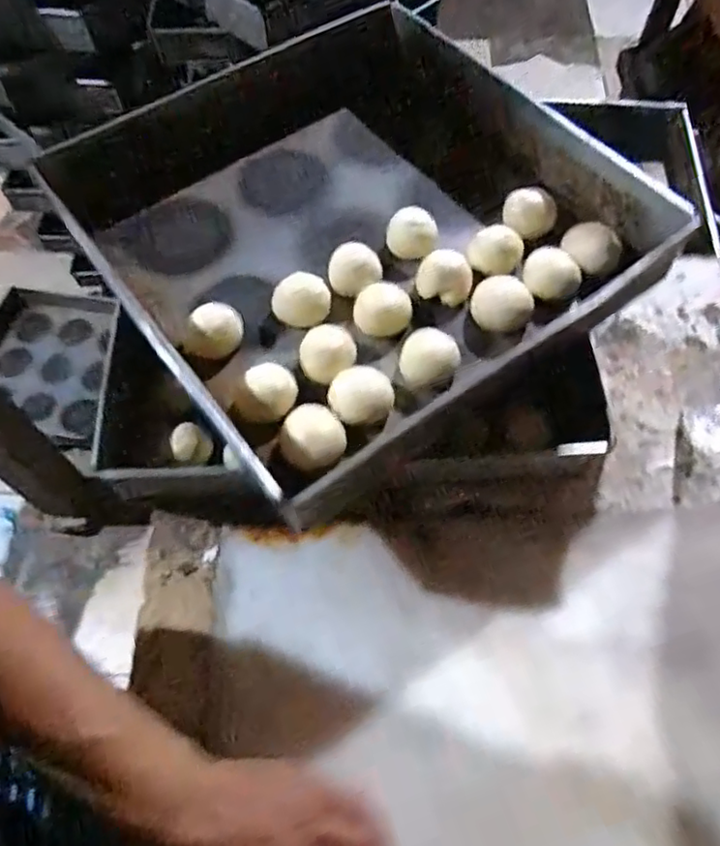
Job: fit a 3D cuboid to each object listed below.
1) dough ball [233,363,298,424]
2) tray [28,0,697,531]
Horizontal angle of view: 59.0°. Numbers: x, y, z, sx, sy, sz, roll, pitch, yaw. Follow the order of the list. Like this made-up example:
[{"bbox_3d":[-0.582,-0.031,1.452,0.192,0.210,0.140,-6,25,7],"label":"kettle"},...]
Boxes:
[{"bbox_3d":[-0.075,-0.022,0.503,0.049,0.031,0.043,-16,60,-7],"label":"dough ball"},{"bbox_3d":[-0.008,-0.181,0.578,0.421,0.090,0.431,-34,64,-17],"label":"tray"}]

